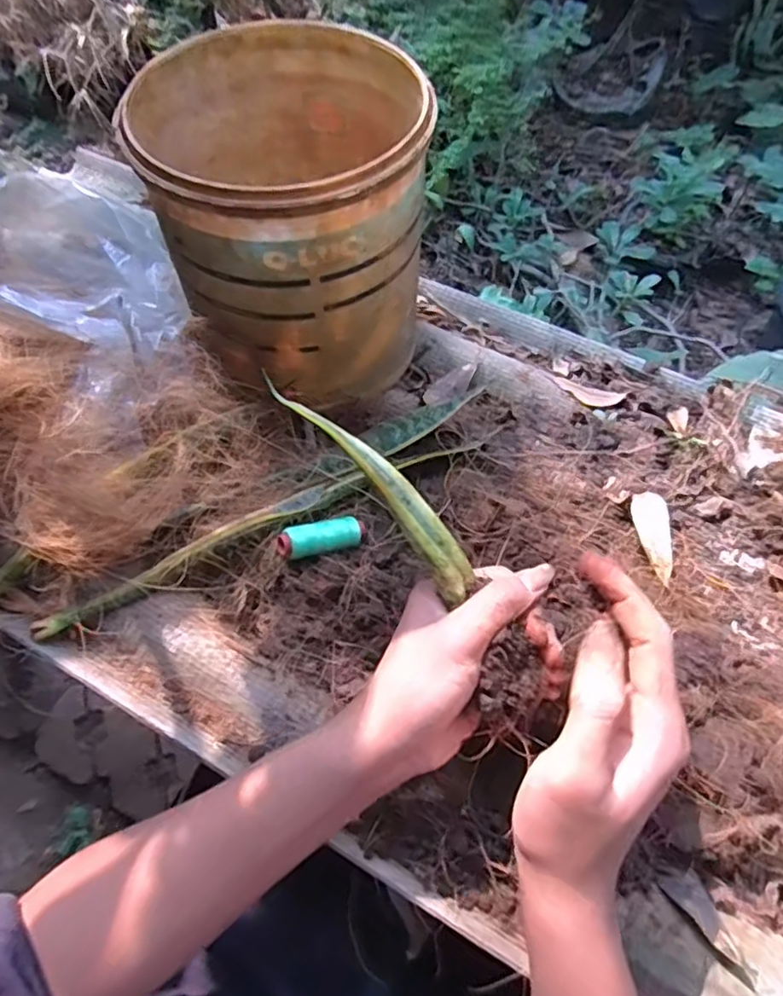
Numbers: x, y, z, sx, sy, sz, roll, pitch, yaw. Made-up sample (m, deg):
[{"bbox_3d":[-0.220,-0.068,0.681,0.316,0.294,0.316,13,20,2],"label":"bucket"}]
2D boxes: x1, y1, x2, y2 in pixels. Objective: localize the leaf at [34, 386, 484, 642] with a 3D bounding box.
[{"bbox_3d":[-0.080,0.007,0.423,0.327,0.019,0.034,-31,66,-13],"label":"leaf"}]

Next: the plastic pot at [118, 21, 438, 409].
[{"bbox_3d":[-0.064,-0.195,0.440,0.167,0.172,0.189,-19,64,-7],"label":"plastic pot"}]

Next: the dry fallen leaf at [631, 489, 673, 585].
[{"bbox_3d":[0.173,0.023,0.411,0.019,0.011,0.065,0,63,2],"label":"dry fallen leaf"}]

